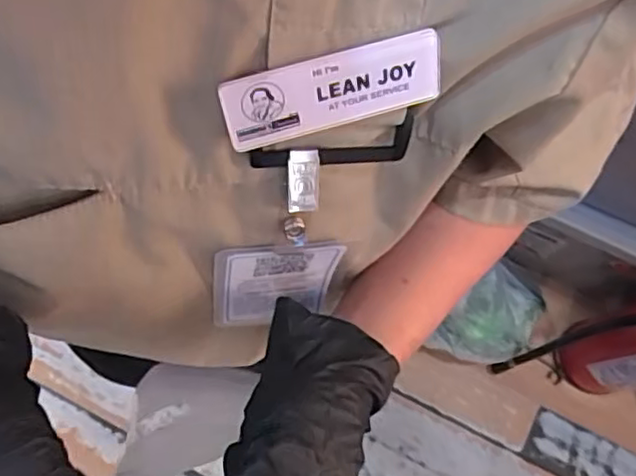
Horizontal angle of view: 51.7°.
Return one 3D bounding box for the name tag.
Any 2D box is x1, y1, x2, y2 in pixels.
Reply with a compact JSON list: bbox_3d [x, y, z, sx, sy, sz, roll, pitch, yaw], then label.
[{"bbox_3d":[0.005,-0.049,0.221,0.074,0.026,0.004,-17,41,-6],"label":"name tag"}]

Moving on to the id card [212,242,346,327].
[{"bbox_3d":[-0.021,0.024,0.319,0.059,0.086,0.004,-6,65,-10],"label":"id card"}]

